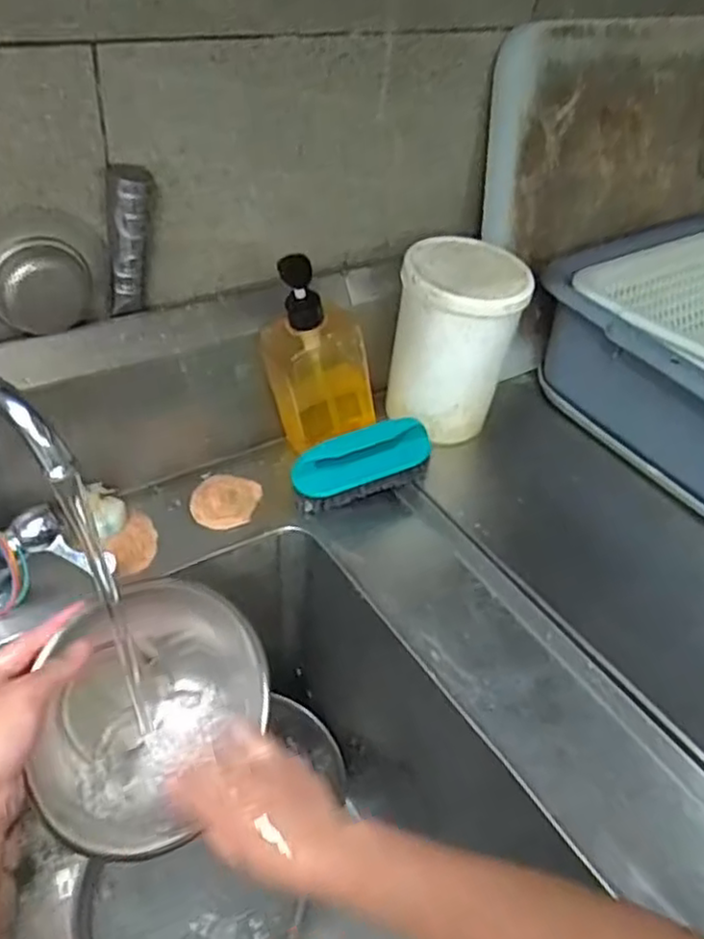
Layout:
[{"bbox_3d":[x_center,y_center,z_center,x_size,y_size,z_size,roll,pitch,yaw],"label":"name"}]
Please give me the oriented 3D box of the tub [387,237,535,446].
[{"bbox_3d":[0.097,-0.120,0.681,0.107,0.163,0.115,4,43,-4],"label":"tub"}]

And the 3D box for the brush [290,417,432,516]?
[{"bbox_3d":[0.009,-0.005,0.652,0.131,0.053,0.040,-20,48,-9],"label":"brush"}]

